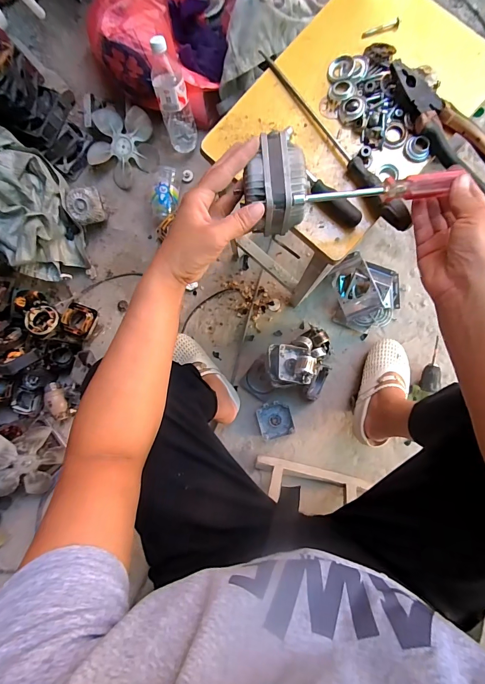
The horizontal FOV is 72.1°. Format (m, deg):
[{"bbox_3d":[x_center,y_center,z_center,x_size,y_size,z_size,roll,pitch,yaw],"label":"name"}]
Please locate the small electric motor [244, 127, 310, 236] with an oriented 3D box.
[{"bbox_3d":[0.037,-0.168,0.361,0.061,0.063,0.084,1,90,7],"label":"small electric motor"}]

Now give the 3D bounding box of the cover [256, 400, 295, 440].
[{"bbox_3d":[0.084,0.198,0.844,0.083,0.019,0.091,-14,88,6],"label":"cover"}]

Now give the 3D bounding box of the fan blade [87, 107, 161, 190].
[{"bbox_3d":[-0.312,-0.505,0.871,0.175,0.023,0.181,0,107,-1],"label":"fan blade"}]

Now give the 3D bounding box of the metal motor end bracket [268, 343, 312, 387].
[{"bbox_3d":[0.103,0.056,0.770,0.095,0.057,0.100,3,89,6],"label":"metal motor end bracket"}]

